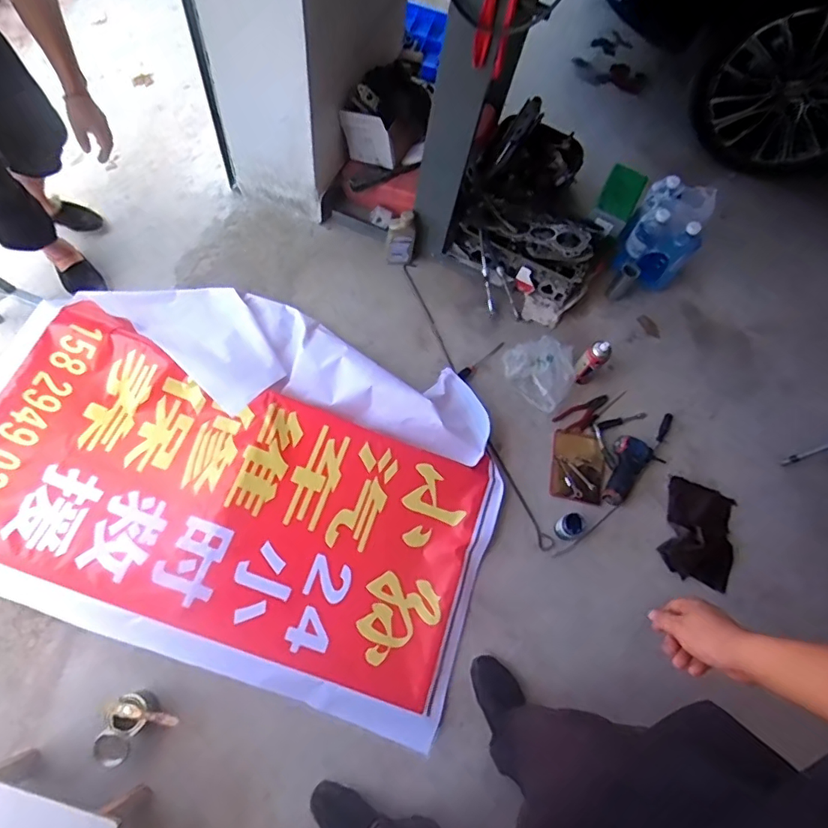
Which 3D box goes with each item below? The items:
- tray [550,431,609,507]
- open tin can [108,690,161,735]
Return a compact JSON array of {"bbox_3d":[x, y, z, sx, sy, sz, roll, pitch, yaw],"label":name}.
[{"bbox_3d":[0.464,0.148,1.489,0.145,0.034,0.202,11,67,-2],"label":"tray"},{"bbox_3d":[-0.582,0.624,1.109,0.073,0.082,0.068,43,69,11],"label":"open tin can"}]

